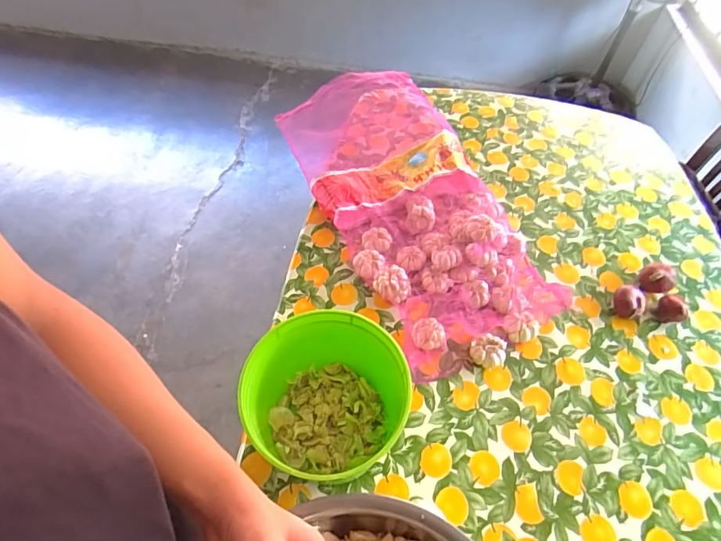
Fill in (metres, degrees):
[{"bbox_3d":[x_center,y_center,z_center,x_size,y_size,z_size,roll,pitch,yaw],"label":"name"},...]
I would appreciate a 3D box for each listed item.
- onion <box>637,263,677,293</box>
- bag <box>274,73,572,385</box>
[{"bbox_3d":[0.568,0.018,0.847,0.060,0.054,0.060,1,54,-1],"label":"onion"},{"bbox_3d":[0.099,-0.172,0.953,0.363,0.106,0.803,-16,56,-13],"label":"bag"}]

